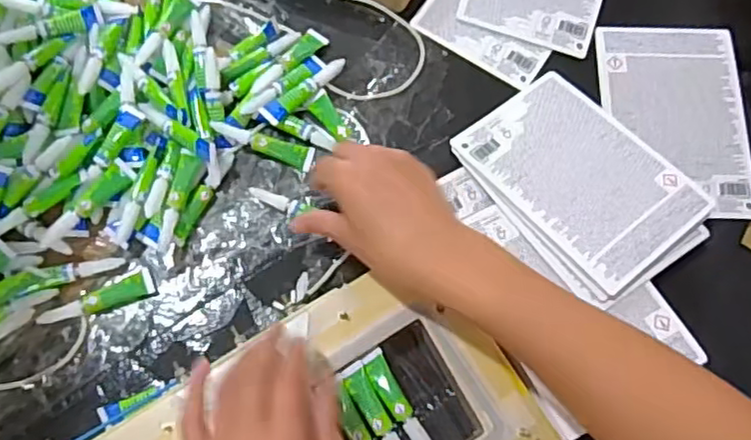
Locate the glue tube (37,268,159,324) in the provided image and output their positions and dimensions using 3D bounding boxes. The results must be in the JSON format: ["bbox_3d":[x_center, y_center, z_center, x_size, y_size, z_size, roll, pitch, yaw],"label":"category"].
[{"bbox_3d":[-0.203,0.057,0.474,0.079,0.012,0.020,-20,74,-7],"label":"glue tube"}]

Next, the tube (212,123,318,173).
[{"bbox_3d":[-0.089,-0.061,0.512,0.081,0.007,0.017,20,73,-10],"label":"tube"}]

